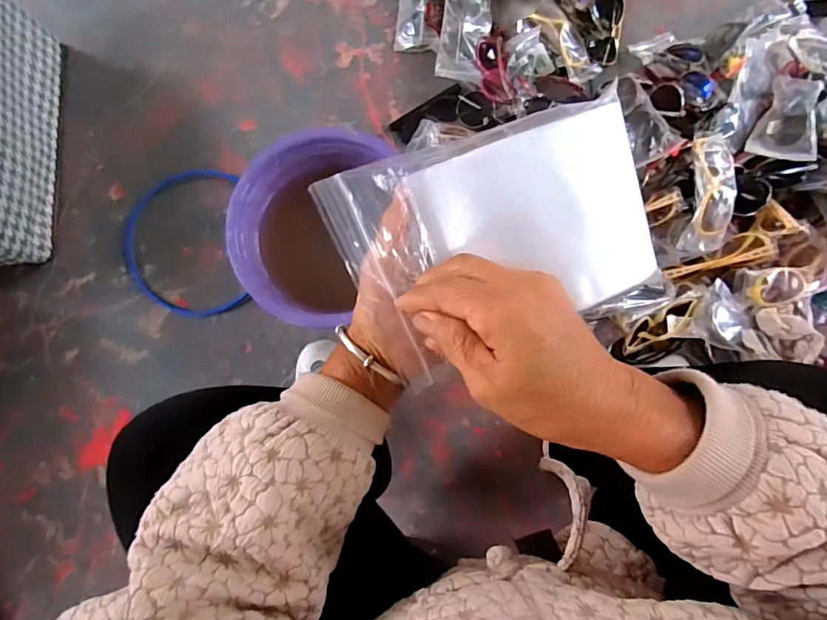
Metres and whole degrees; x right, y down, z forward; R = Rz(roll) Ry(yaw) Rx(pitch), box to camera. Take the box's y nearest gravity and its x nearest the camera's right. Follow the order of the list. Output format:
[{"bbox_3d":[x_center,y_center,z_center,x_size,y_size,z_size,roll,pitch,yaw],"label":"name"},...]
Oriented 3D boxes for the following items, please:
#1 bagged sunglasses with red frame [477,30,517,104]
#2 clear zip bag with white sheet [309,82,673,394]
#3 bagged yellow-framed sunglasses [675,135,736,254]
[{"bbox_3d":[0.133,-0.400,0.766,0.051,0.029,0.141,-8,81,4],"label":"bagged sunglasses with red frame"},{"bbox_3d":[0.050,-0.049,0.270,0.186,0.024,0.109,-17,97,-5],"label":"clear zip bag with white sheet"},{"bbox_3d":[0.427,-0.168,0.674,0.064,0.041,0.162,0,100,5],"label":"bagged yellow-framed sunglasses"}]

